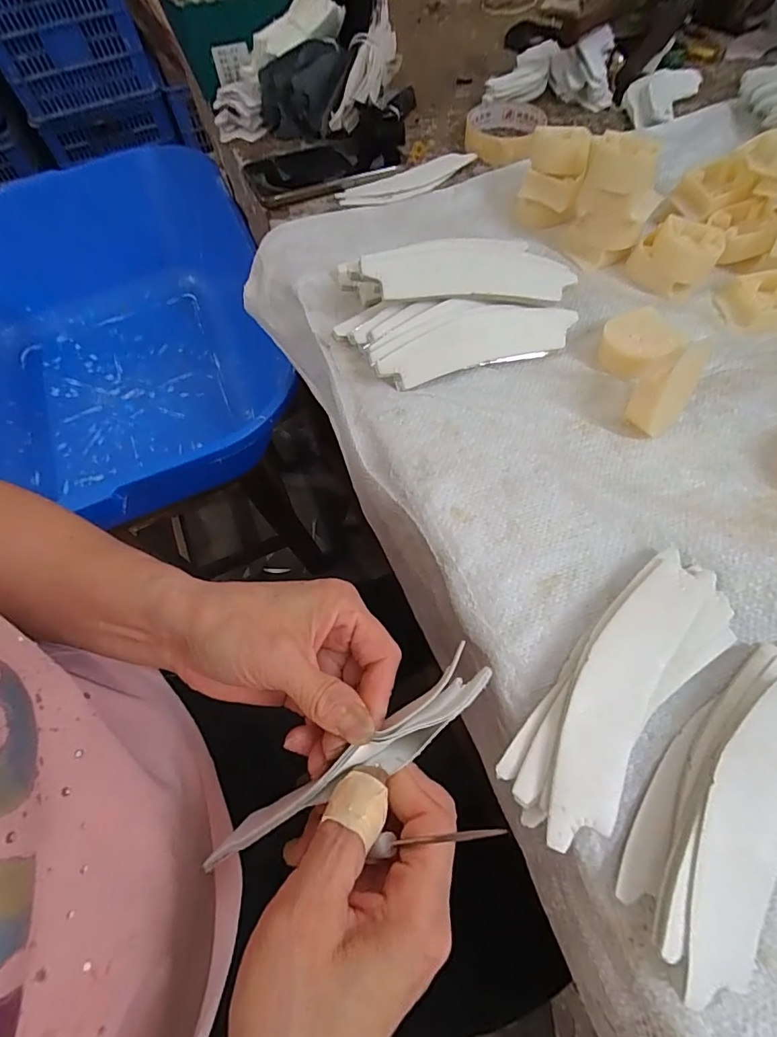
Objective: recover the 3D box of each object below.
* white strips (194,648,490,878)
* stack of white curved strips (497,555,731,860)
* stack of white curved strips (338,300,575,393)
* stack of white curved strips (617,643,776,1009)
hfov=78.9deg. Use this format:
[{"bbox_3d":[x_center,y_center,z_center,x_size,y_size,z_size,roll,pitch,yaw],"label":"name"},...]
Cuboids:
[{"bbox_3d":[-0.022,0.110,0.206,0.153,0.019,0.024,-35,64,3],"label":"white strips"},{"bbox_3d":[0.122,0.086,0.247,0.053,0.019,0.162,40,71,21],"label":"stack of white curved strips"},{"bbox_3d":[0.050,-0.131,0.356,0.172,0.032,0.060,1,62,4],"label":"stack of white curved strips"},{"bbox_3d":[0.163,0.127,0.218,0.056,0.028,0.154,38,70,21],"label":"stack of white curved strips"}]

